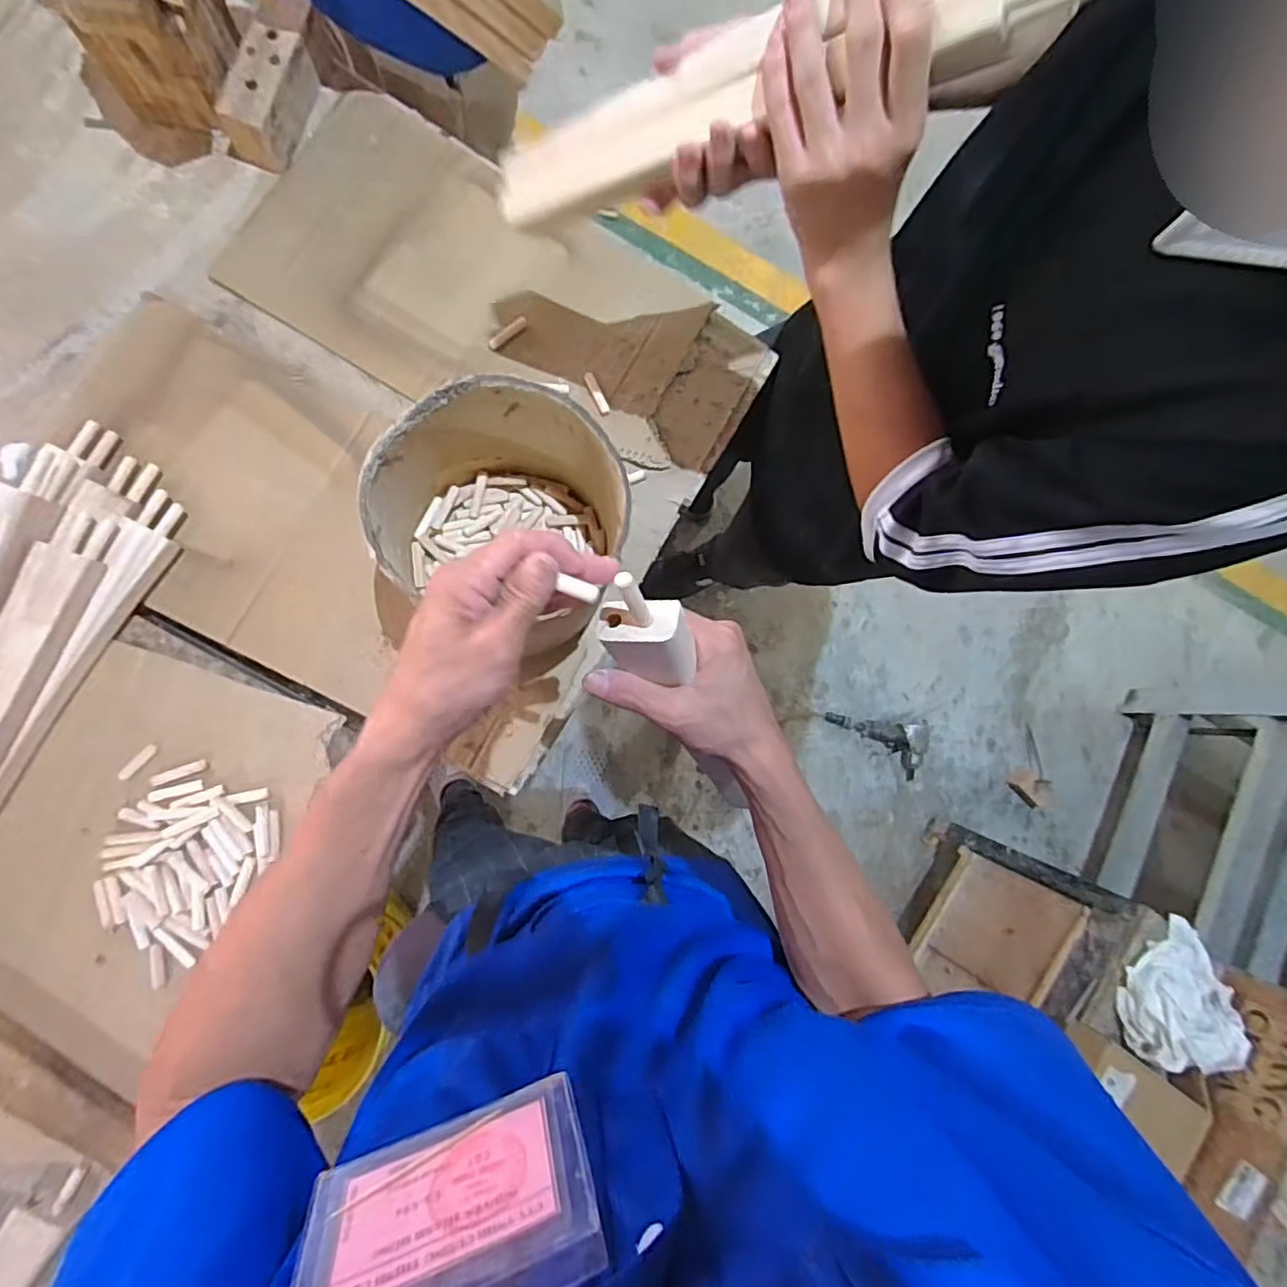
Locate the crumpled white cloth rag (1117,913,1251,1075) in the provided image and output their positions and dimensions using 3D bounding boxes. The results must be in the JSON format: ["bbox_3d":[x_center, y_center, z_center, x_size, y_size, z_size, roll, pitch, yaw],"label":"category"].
[{"bbox_3d":[0.825,0.535,0.959,0.151,0.072,0.209,15,83,-6],"label":"crumpled white cloth rag"}]

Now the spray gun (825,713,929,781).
[{"bbox_3d":[0.577,0.216,1.545,0.262,0.043,0.139,27,82,-5],"label":"spray gun"}]

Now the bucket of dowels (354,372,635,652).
[{"bbox_3d":[-0.127,-0.114,0.593,0.201,0.186,0.187,1,85,-8],"label":"bucket of dowels"}]

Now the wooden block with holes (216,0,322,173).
[{"bbox_3d":[-0.392,-0.601,0.673,0.060,0.056,0.167,21,82,-6],"label":"wooden block with holes"}]

